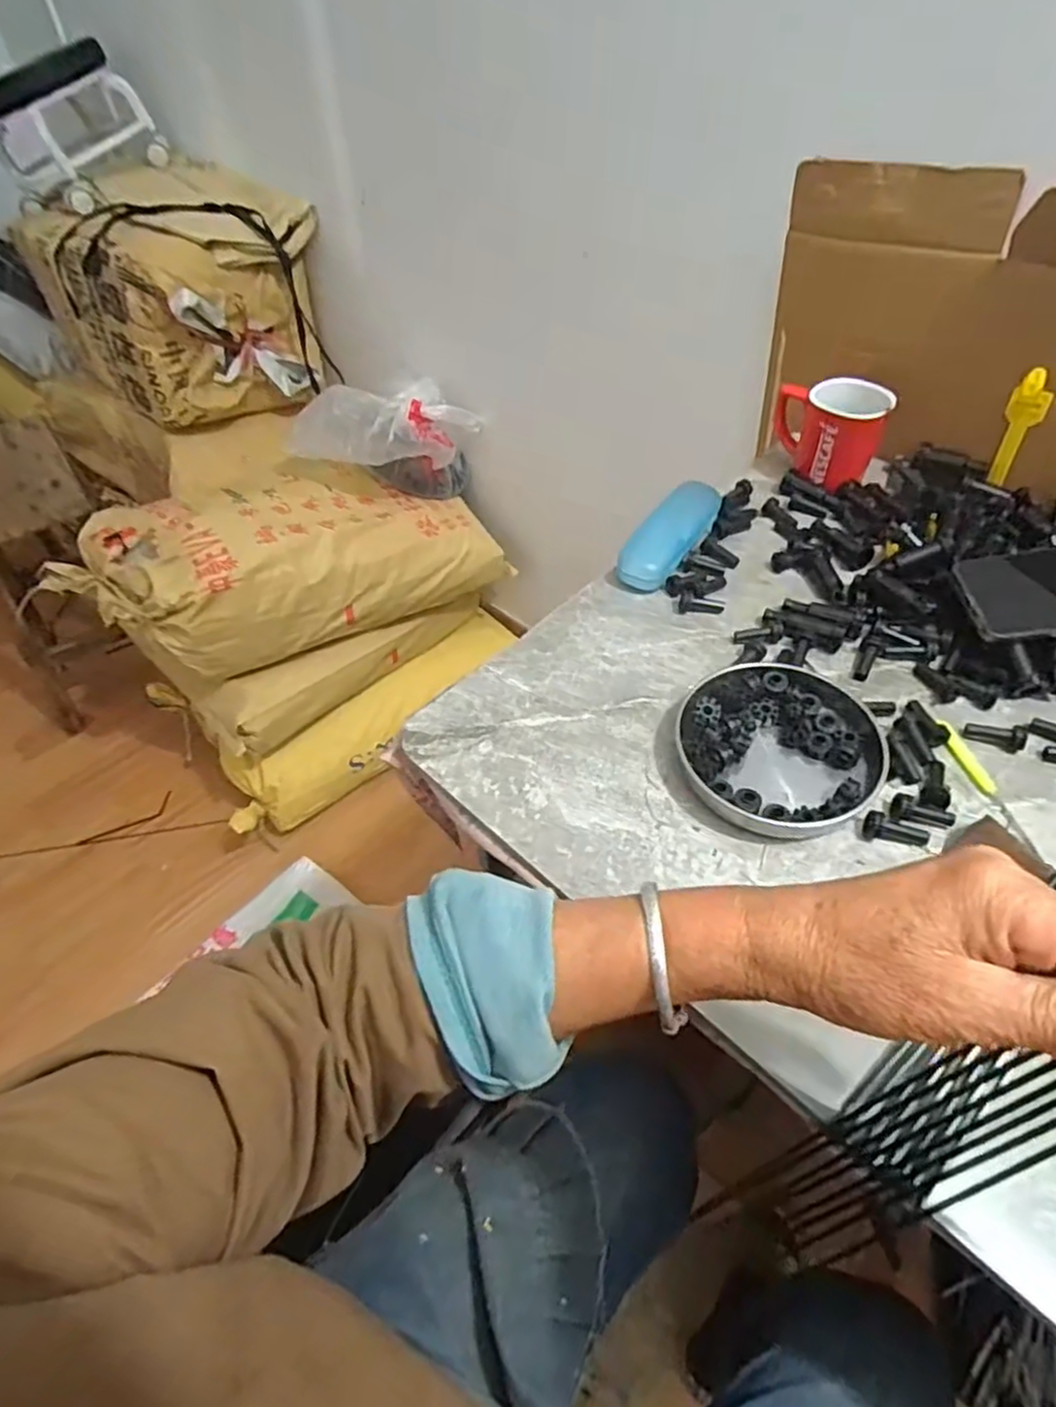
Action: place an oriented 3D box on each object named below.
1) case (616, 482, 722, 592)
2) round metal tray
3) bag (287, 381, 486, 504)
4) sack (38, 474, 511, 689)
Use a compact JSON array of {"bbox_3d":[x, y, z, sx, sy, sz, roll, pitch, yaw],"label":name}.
[{"bbox_3d":[0.135,-0.160,0.639,0.047,0.035,0.138,29,57,24],"label":"case"},{"bbox_3d":[0.177,0.030,0.494,0.133,0.022,0.134,-1,50,2],"label":"round metal tray"},{"bbox_3d":[-0.233,-0.429,1.178,0.308,0.205,0.150,-14,51,-9],"label":"bag"},{"bbox_3d":[-0.381,-0.237,1.183,0.668,0.227,0.269,-16,50,-28],"label":"sack"}]

